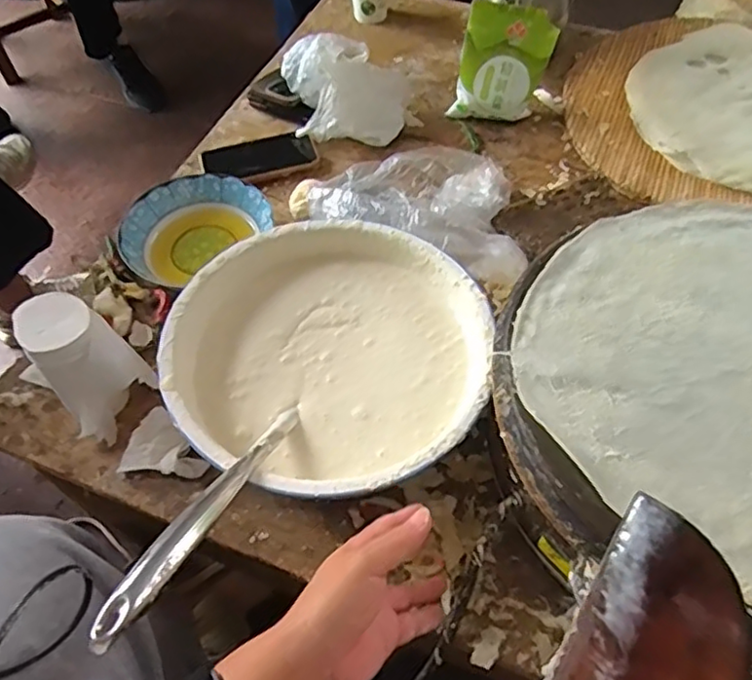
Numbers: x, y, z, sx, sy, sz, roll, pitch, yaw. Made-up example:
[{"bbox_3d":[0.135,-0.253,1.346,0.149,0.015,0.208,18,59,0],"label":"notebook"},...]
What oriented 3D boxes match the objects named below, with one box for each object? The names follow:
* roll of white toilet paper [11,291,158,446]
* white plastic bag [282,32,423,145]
[{"bbox_3d":[-0.263,0.022,0.590,0.077,0.130,0.076,-1,56,1],"label":"roll of white toilet paper"},{"bbox_3d":[-0.034,-0.339,0.855,0.174,0.092,0.120,-7,56,-3],"label":"white plastic bag"}]

